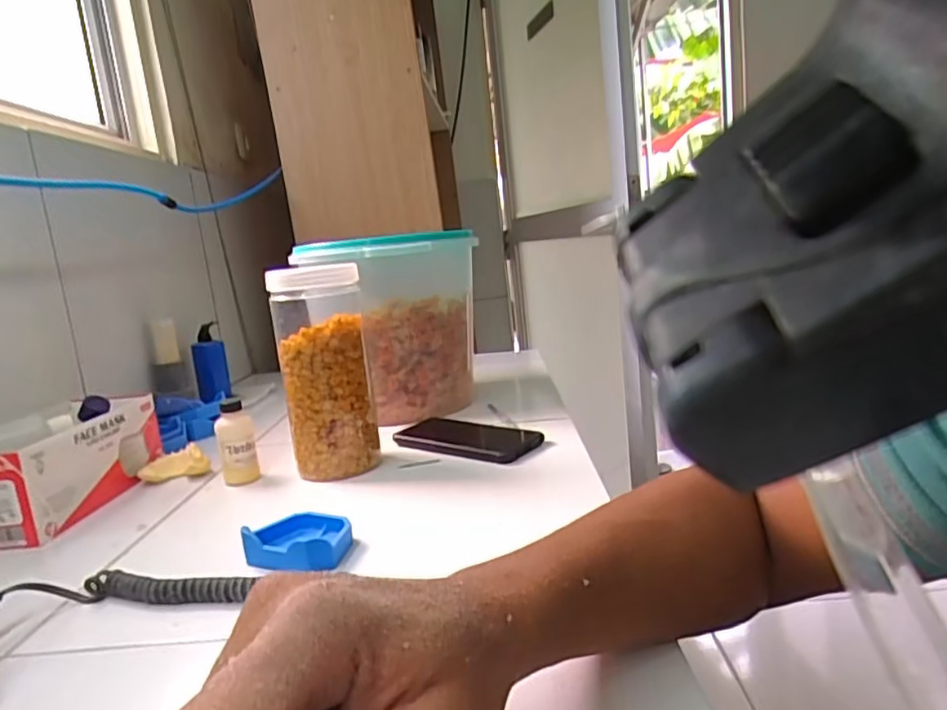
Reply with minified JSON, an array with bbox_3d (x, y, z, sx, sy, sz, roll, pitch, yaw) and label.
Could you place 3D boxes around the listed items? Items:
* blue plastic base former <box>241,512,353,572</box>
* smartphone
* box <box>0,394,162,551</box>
[{"bbox_3d":[-0.129,0.139,0.473,0.080,0.023,0.061,-1,11,29],"label":"blue plastic base former"},{"bbox_3d":[-0.006,0.092,0.702,0.172,0.015,0.091,1,12,37],"label":"smartphone"},{"bbox_3d":[-0.418,0.105,0.625,0.112,0.090,0.198,-6,9,1],"label":"box"}]

